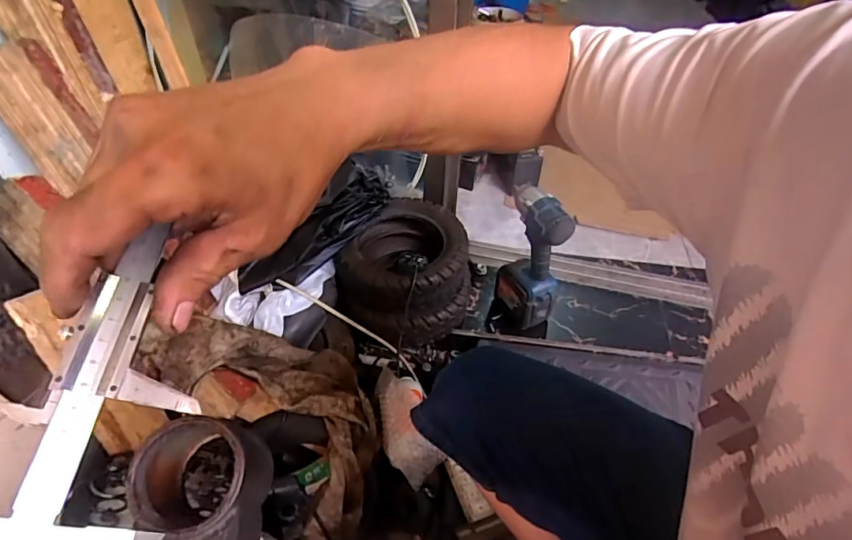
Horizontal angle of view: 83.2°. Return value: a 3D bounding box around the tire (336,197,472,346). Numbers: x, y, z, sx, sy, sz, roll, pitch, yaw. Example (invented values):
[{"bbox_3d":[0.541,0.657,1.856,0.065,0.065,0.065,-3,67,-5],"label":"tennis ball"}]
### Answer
[{"bbox_3d":[-0.032,-0.005,0.935,0.234,0.159,0.235,10,45,7],"label":"tire"}]

